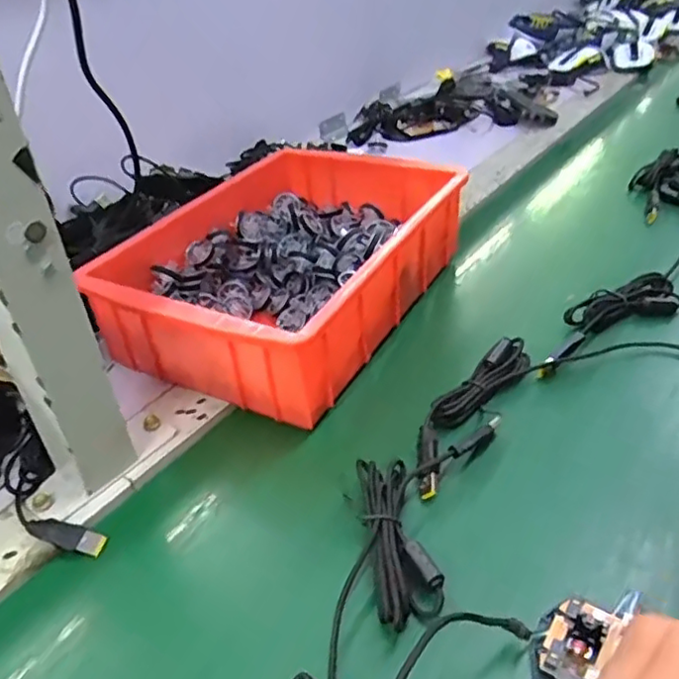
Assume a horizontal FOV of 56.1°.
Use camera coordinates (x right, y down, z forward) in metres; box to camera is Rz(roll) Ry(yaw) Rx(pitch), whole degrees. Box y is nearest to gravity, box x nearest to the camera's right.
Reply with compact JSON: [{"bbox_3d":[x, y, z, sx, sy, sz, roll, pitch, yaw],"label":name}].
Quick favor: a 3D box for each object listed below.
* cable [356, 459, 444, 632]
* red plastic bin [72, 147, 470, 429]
[{"bbox_3d":[0.031,0.110,0.350,0.033,0.027,0.101,-6,37,-4],"label":"cable"},{"bbox_3d":[-0.043,-0.069,0.533,0.203,0.073,0.288,17,41,25],"label":"red plastic bin"}]

